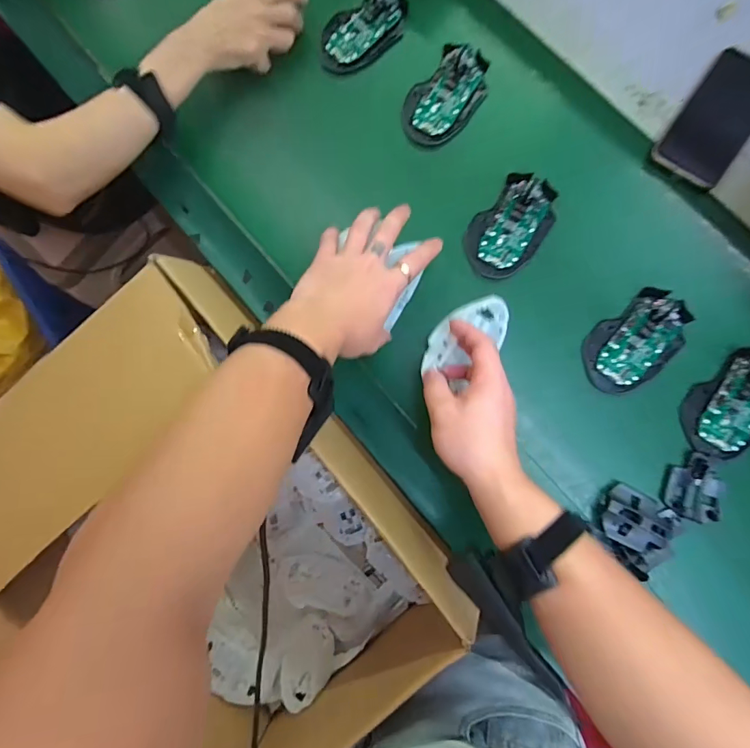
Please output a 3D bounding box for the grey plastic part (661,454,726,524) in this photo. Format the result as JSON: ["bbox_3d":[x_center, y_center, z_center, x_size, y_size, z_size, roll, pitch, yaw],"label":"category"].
[{"bbox_3d":[0.320,0.114,0.442,0.052,0.008,0.061,20,87,9],"label":"grey plastic part"}]

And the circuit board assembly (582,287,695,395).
[{"bbox_3d":[0.268,-0.033,0.452,0.111,0.026,0.072,-38,81,2],"label":"circuit board assembly"}]

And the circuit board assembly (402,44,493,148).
[{"bbox_3d":[0.081,-0.318,0.507,0.072,0.020,0.112,41,97,1],"label":"circuit board assembly"}]

